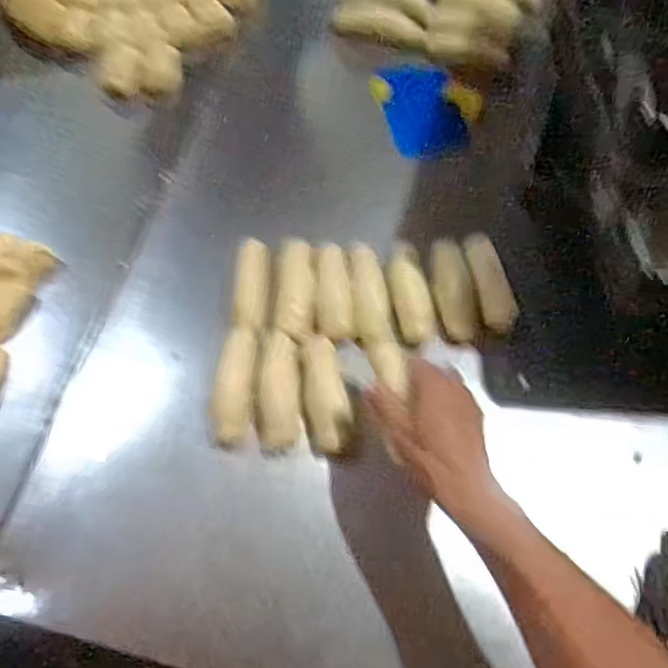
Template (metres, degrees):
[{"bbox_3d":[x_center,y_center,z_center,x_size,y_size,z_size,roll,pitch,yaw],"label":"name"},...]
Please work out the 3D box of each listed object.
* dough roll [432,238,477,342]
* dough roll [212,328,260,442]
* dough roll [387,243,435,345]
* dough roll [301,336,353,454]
[{"bbox_3d":[0.118,-0.049,0.632,0.038,0.019,0.113,-7,67,-4],"label":"dough roll"},{"bbox_3d":[-0.092,0.047,0.583,0.035,0.022,0.105,4,66,0],"label":"dough roll"},{"bbox_3d":[0.076,-0.041,0.627,0.036,0.020,0.100,-11,67,-6],"label":"dough roll"},{"bbox_3d":[-0.008,0.054,0.577,0.039,0.021,0.106,-10,67,-6],"label":"dough roll"}]

